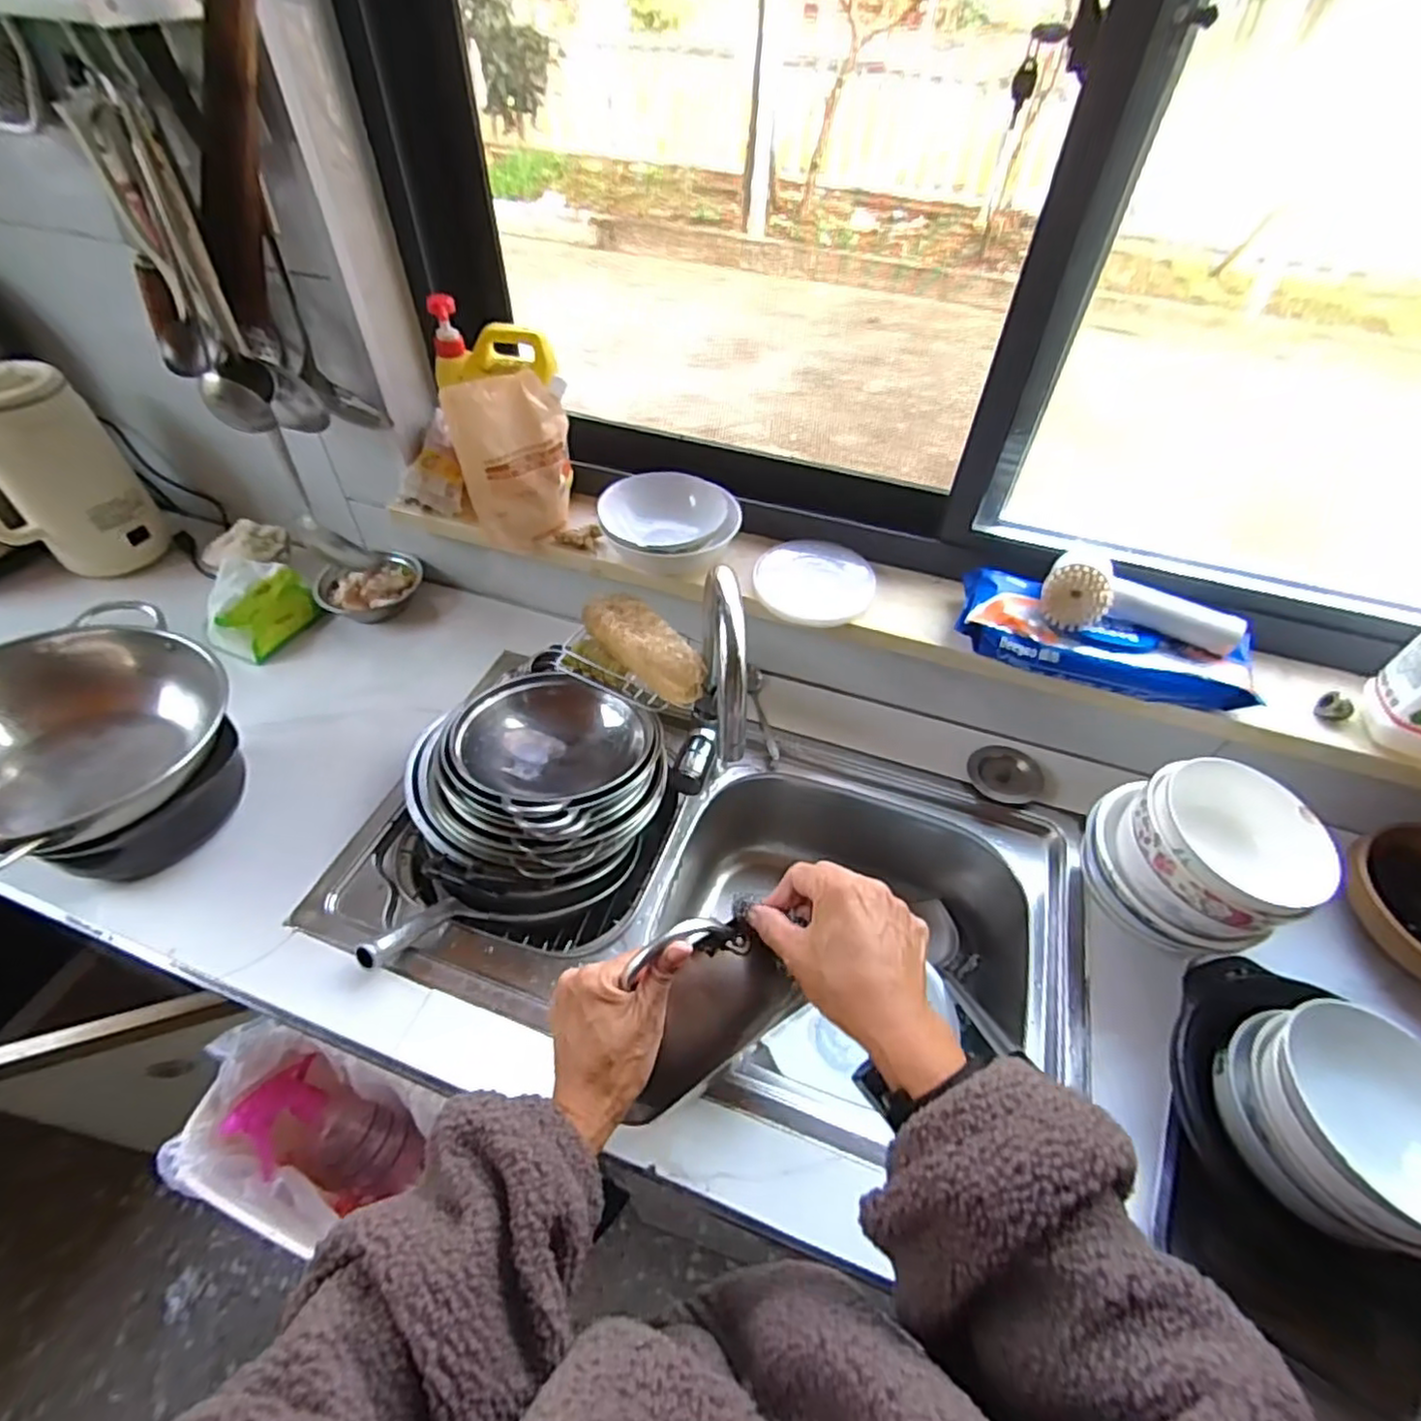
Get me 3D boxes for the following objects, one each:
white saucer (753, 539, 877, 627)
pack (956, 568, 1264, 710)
[{"bbox_3d":[0.129,-0.160,0.843,0.141,0.031,0.129,1,49,-1],"label":"white saucer"},{"bbox_3d":[0.431,-0.074,0.757,0.306,0.042,0.111,19,51,14],"label":"pack"}]

